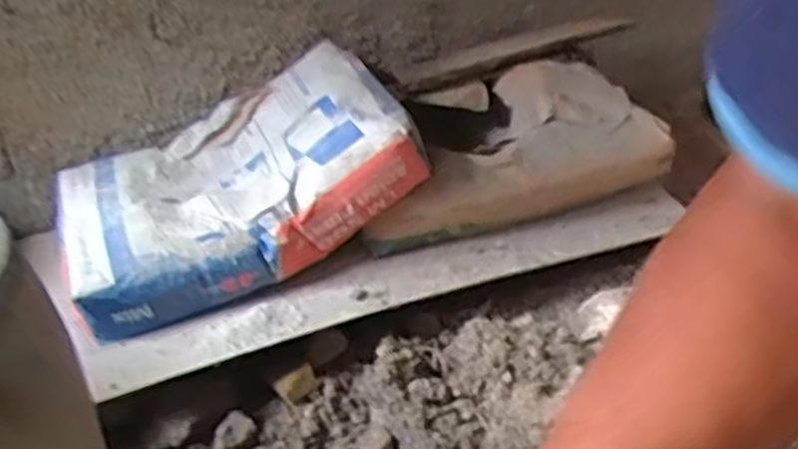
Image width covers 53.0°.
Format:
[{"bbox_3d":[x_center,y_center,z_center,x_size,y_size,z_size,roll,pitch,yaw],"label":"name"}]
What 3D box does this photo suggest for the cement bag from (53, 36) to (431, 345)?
[{"bbox_3d":[-0.269,-0.077,1.297,0.540,0.237,0.334,-16,34,-18],"label":"cement bag"}]

